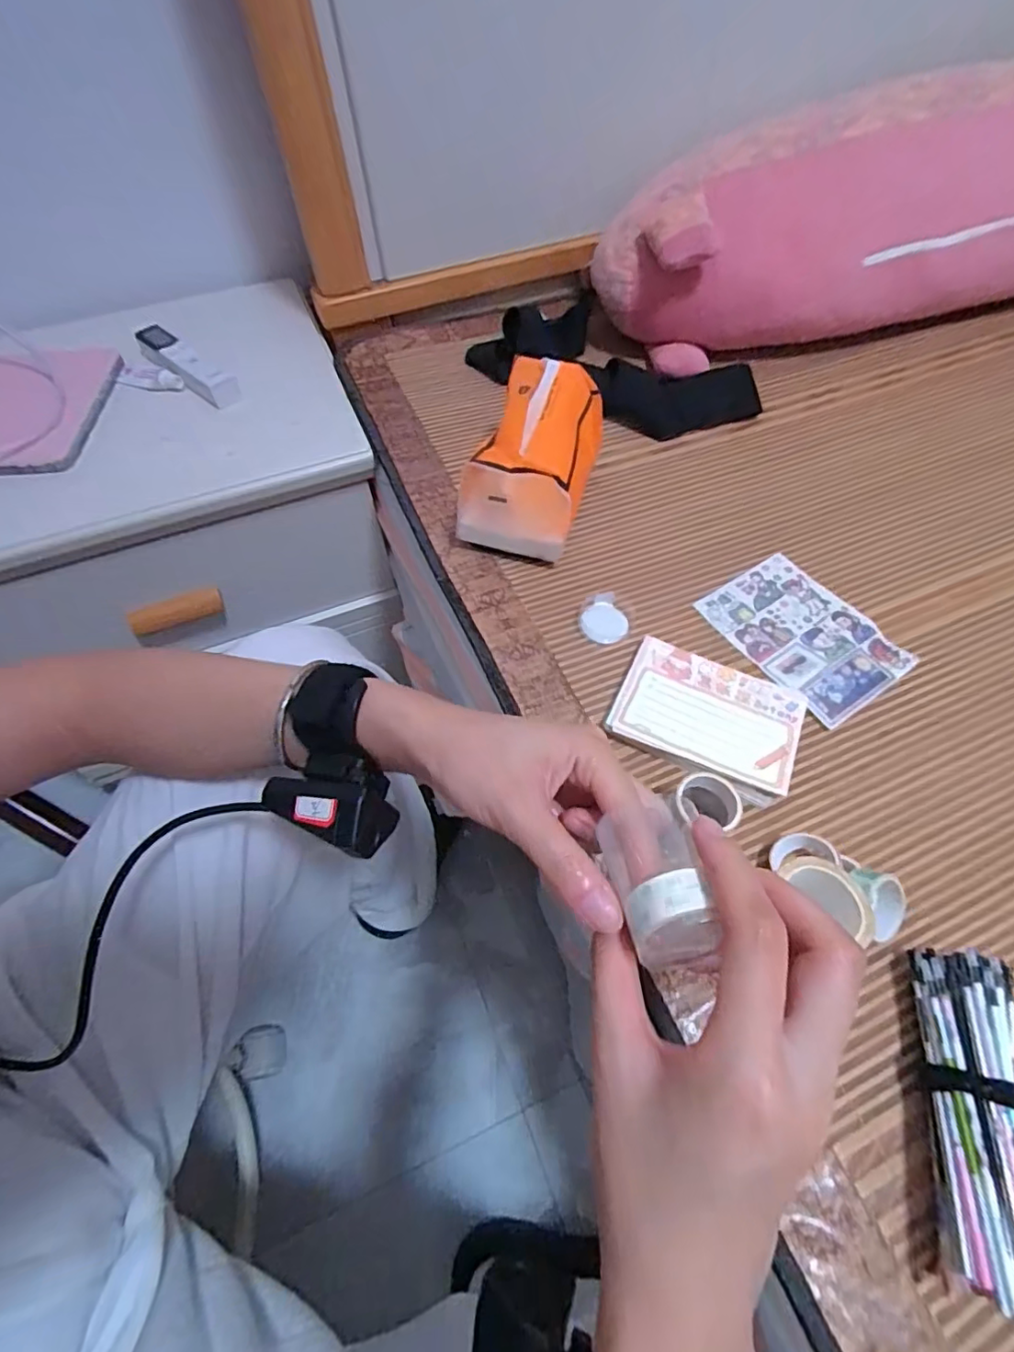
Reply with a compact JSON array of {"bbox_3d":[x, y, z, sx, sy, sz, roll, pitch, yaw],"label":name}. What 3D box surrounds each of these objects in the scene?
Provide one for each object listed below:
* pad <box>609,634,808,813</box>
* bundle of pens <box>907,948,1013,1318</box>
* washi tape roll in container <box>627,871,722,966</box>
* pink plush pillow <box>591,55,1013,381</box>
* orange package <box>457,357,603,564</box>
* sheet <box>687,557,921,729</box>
[{"bbox_3d":[0.136,0.027,0.392,0.118,0.016,0.087,23,61,15],"label":"pad"},{"bbox_3d":[0.217,0.203,0.270,0.035,0.037,0.132,12,59,9],"label":"bundle of pens"},{"bbox_3d":[0.059,0.088,0.206,0.026,0.026,0.028,-13,59,-7],"label":"washi tape roll in container"},{"bbox_3d":[0.504,-0.501,0.614,0.828,0.171,0.161,-16,59,-8],"label":"pink plush pillow"},{"bbox_3d":[0.022,-0.178,0.467,0.097,0.102,0.137,11,59,8],"label":"orange package"},{"bbox_3d":[0.227,-0.033,0.440,0.103,0.009,0.134,-30,60,-16],"label":"sheet"}]

